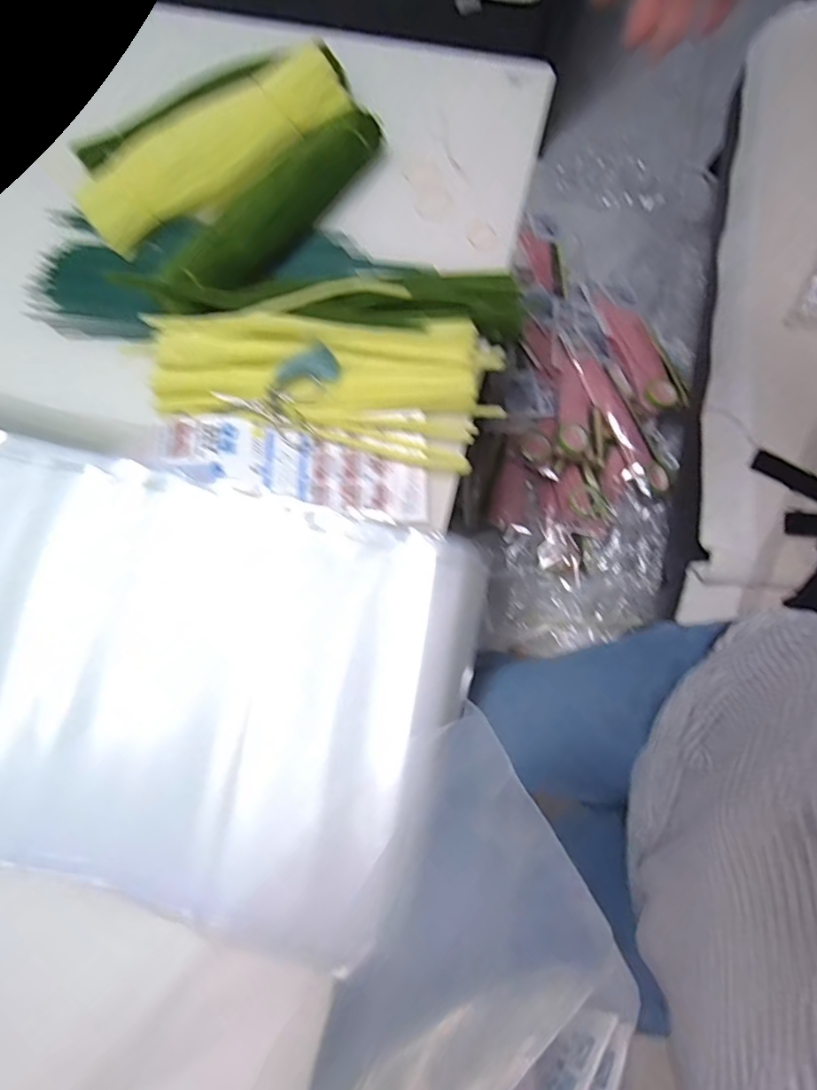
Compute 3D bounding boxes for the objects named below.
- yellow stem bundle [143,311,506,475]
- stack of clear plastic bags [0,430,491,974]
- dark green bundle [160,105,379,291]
[{"bbox_3d":[-0.079,-0.158,0.515,0.309,0.034,0.131,10,76,4],"label":"yellow stem bundle"},{"bbox_3d":[-0.248,0.091,0.459,0.570,0.039,0.319,14,76,5],"label":"stack of clear plastic bags"},{"bbox_3d":[-0.140,-0.346,0.570,0.086,0.045,0.291,34,78,10],"label":"dark green bundle"}]

